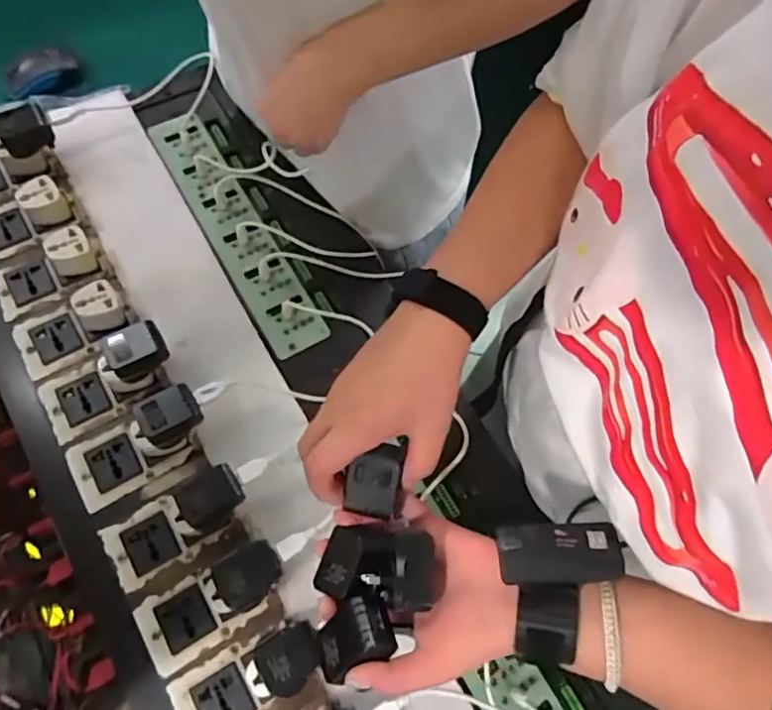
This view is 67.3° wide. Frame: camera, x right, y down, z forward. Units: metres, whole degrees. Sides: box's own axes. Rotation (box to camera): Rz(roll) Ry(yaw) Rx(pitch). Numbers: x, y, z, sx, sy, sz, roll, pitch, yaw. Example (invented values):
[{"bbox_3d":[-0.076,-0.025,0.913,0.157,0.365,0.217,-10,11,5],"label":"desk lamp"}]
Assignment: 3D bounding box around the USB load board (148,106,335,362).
[{"bbox_3d":[-0.163,-0.138,0.619,0.058,0.030,0.314,-29,72,-13],"label":"USB load board"}]

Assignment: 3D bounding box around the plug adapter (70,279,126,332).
[{"bbox_3d":[-0.275,-0.048,0.556,0.040,0.032,0.034,-23,70,-11],"label":"plug adapter"}]

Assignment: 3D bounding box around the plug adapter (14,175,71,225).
[{"bbox_3d":[-0.350,-0.157,0.591,0.039,0.032,0.032,-33,73,-14],"label":"plug adapter"}]

